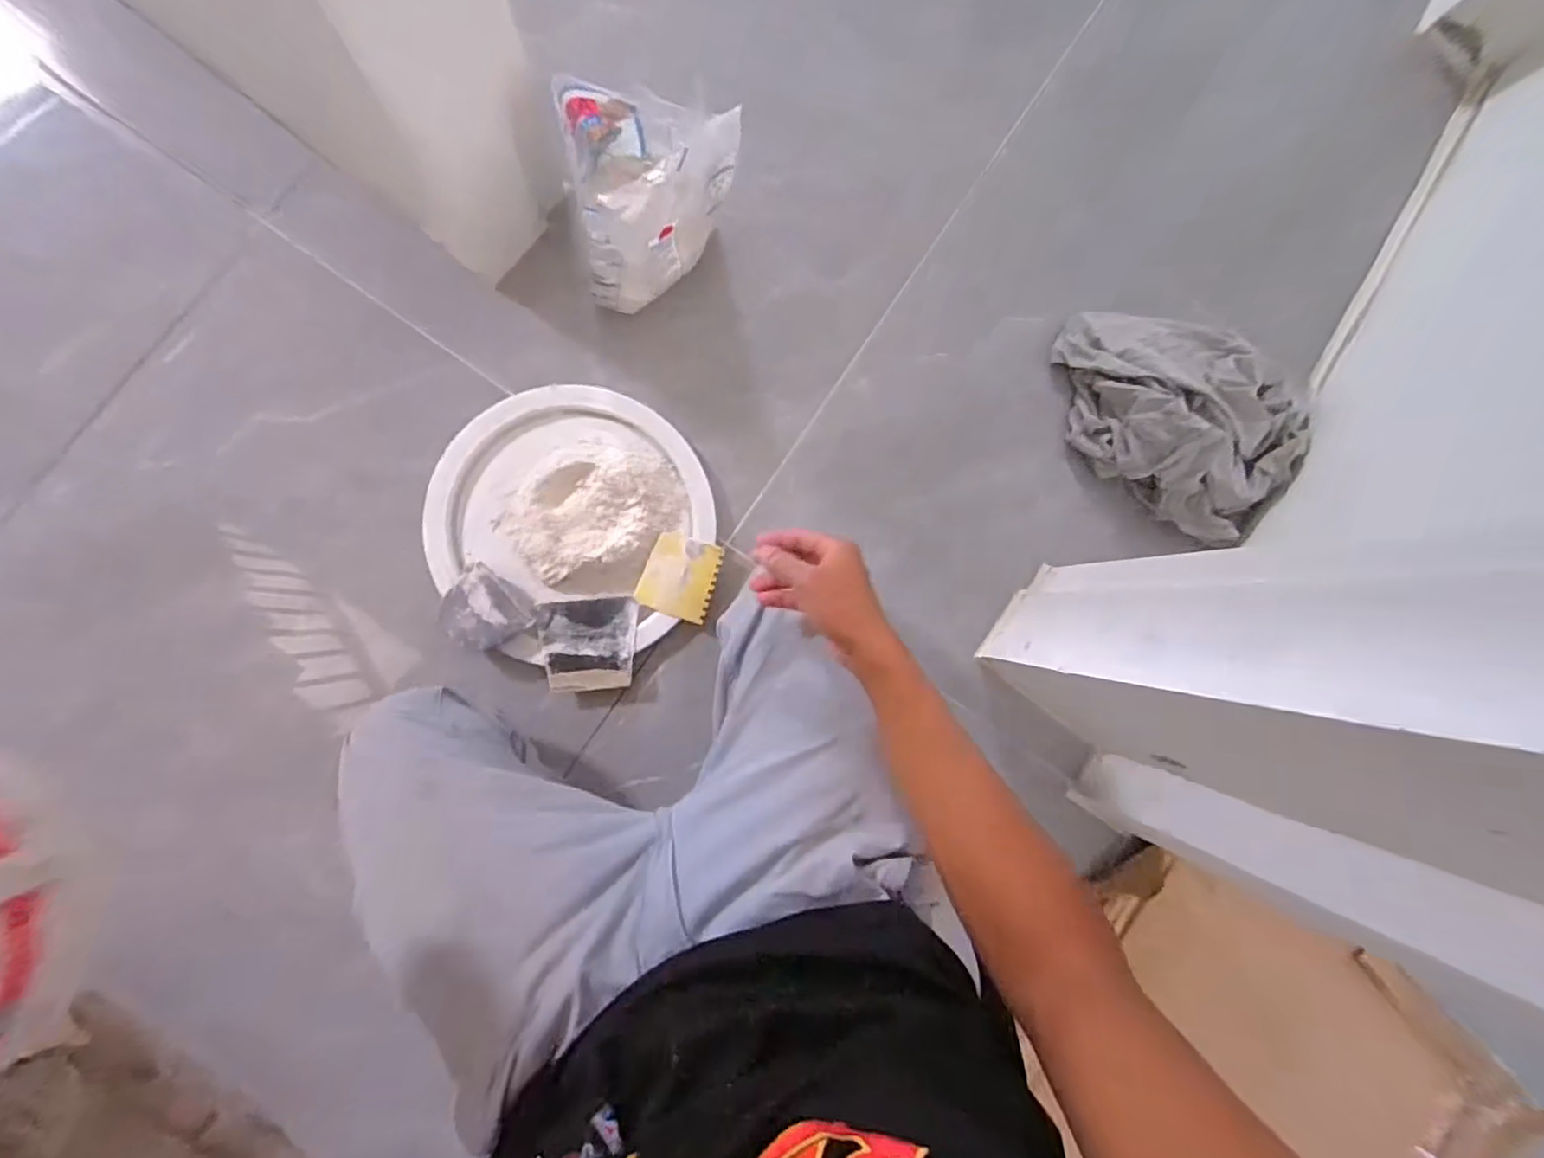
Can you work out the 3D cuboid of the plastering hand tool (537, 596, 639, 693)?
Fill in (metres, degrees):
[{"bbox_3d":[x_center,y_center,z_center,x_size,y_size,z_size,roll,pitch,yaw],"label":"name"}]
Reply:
[{"bbox_3d":[-0.198,0.071,0.714,0.100,0.024,0.096,-3,88,-9],"label":"plastering hand tool"}]

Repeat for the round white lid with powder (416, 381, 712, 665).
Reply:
[{"bbox_3d":[-0.216,-0.063,0.715,0.293,0.037,0.278,0,87,-8],"label":"round white lid with powder"}]

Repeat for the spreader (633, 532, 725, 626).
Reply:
[{"bbox_3d":[-0.102,-0.003,0.721,0.076,0.010,0.086,18,85,-7],"label":"spreader"}]

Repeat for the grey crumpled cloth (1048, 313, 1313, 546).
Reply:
[{"bbox_3d":[0.492,-0.202,0.790,0.322,0.085,0.234,32,83,-6],"label":"grey crumpled cloth"}]

